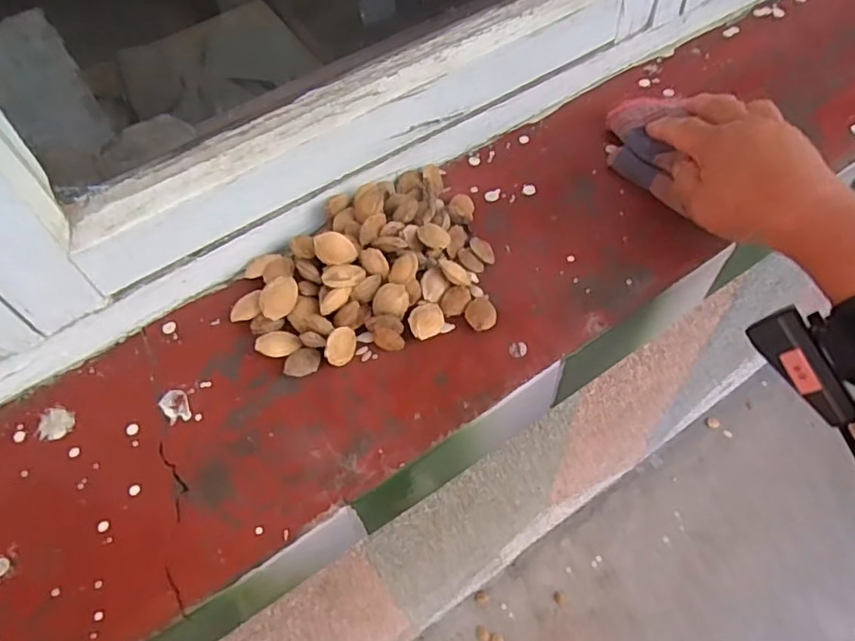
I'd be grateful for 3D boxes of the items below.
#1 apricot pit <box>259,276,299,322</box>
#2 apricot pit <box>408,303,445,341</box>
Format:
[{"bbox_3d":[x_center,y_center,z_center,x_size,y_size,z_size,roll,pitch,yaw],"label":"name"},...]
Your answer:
[{"bbox_3d":[-0.093,-0.014,0.379,0.021,0.010,0.028,22,77,-1],"label":"apricot pit"},{"bbox_3d":[0.000,0.001,0.373,0.021,0.009,0.023,-13,58,-4],"label":"apricot pit"}]

